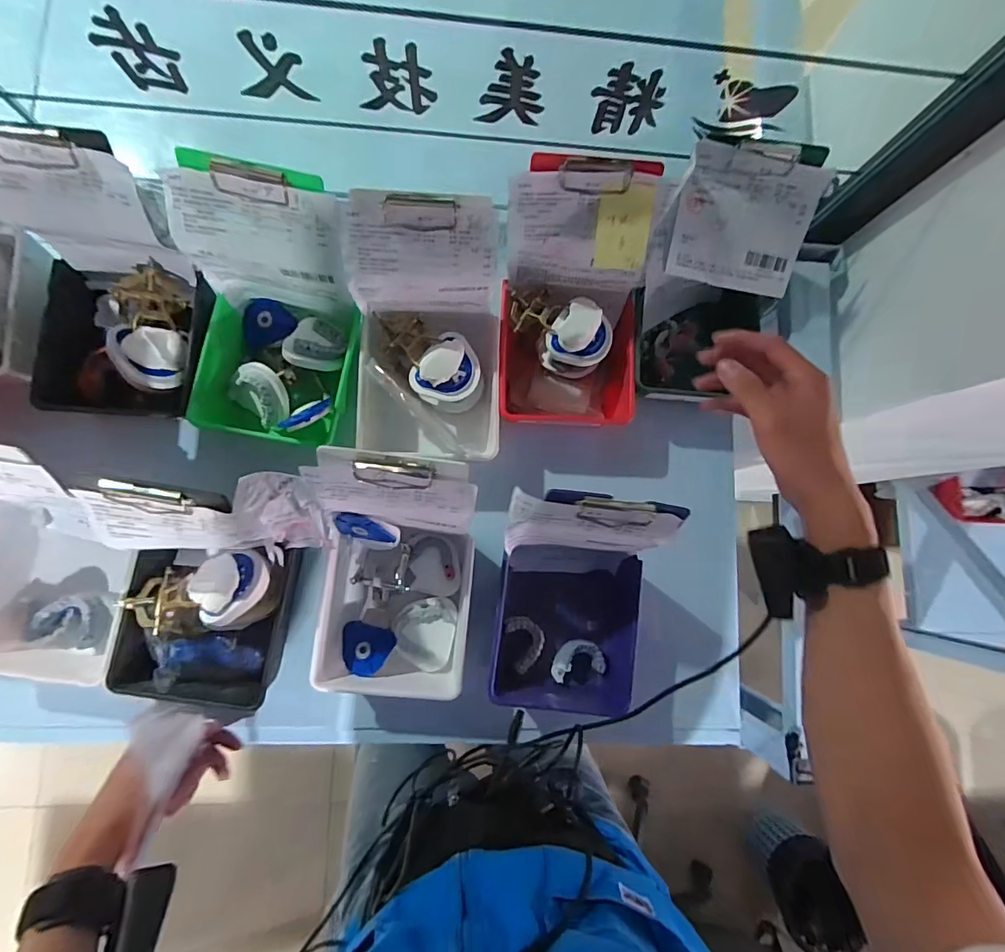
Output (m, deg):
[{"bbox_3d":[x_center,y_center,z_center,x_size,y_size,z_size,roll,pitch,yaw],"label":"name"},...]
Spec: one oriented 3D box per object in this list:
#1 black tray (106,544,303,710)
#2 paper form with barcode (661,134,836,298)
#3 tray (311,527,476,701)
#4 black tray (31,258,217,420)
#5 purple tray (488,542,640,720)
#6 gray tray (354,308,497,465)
[{"bbox_3d":[-0.307,0.151,0.491,0.152,0.070,0.161,6,84,-2],"label":"black tray"},{"bbox_3d":[0.240,-0.254,0.457,0.139,0.016,0.123,4,120,-10],"label":"paper form with barcode"},{"bbox_3d":[-0.115,0.145,0.513,0.157,0.069,0.180,5,84,-2],"label":"tray"},{"bbox_3d":[-0.403,-0.147,0.515,0.162,0.078,0.160,0,84,-3],"label":"black tray"},{"bbox_3d":[0.069,0.167,0.523,0.152,0.064,0.164,8,84,-2],"label":"purple tray"},{"bbox_3d":[-0.082,-0.104,0.541,0.155,0.084,0.172,2,84,-3],"label":"gray tray"}]

